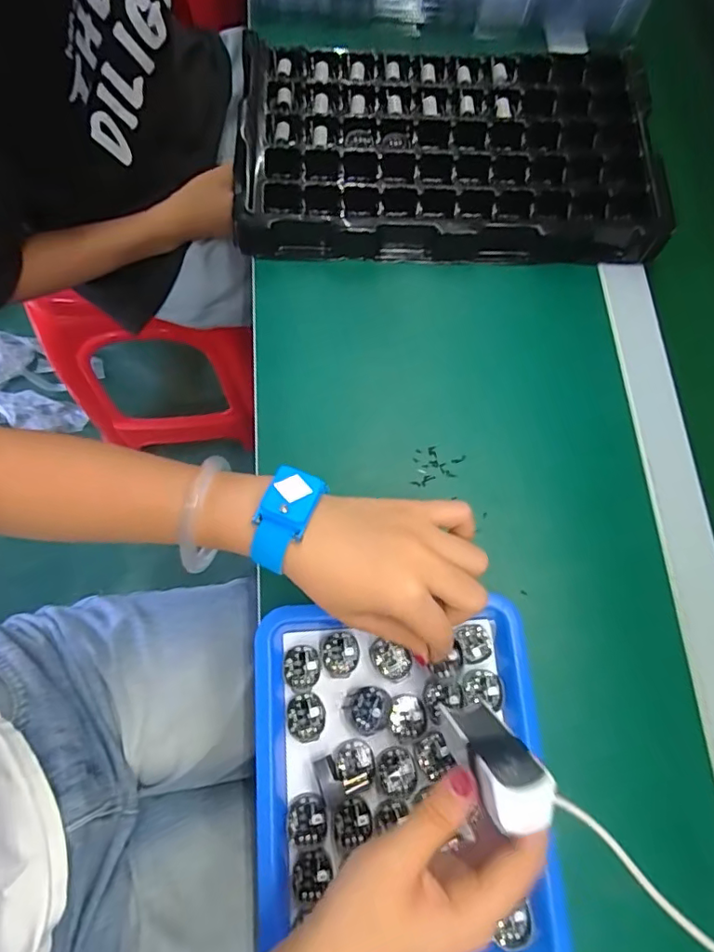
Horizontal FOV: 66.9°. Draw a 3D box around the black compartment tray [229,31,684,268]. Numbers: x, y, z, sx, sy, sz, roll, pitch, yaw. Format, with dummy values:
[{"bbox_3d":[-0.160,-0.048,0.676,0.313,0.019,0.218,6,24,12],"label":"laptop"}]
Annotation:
[{"bbox_3d":[0.080,-0.289,0.475,0.355,0.034,0.206,0,74,-2],"label":"black compartment tray"}]

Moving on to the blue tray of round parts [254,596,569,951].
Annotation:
[{"bbox_3d":[0.027,0.189,0.332,0.179,0.027,0.210,-3,74,-3],"label":"blue tray of round parts"}]

